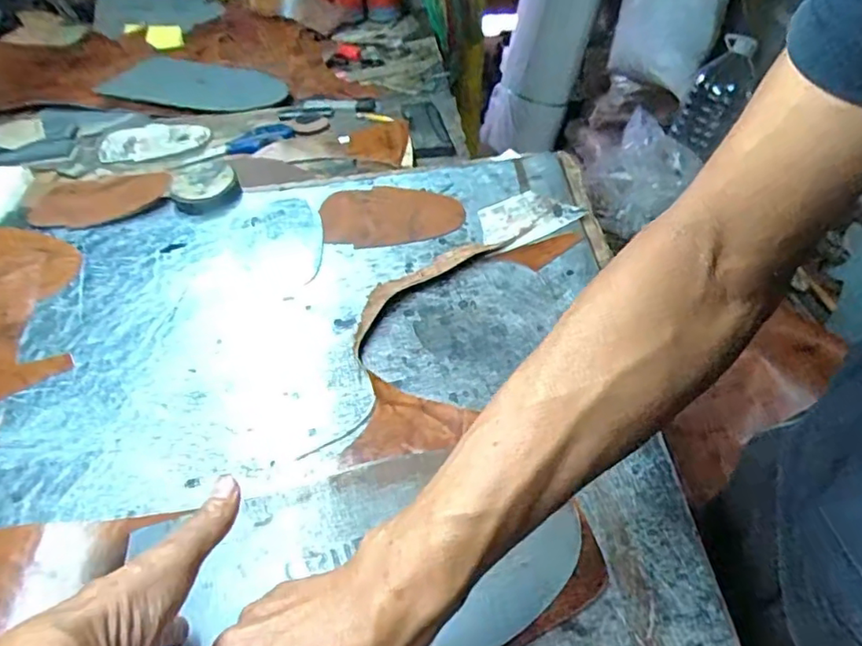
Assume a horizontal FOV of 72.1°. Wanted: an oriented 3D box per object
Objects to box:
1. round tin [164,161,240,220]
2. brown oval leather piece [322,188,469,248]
[{"bbox_3d":[-0.270,-0.158,0.706,0.078,0.034,0.077,-2,44,2],"label":"round tin"},{"bbox_3d":[-0.045,-0.121,0.662,0.157,0.006,0.099,-3,50,5],"label":"brown oval leather piece"}]

